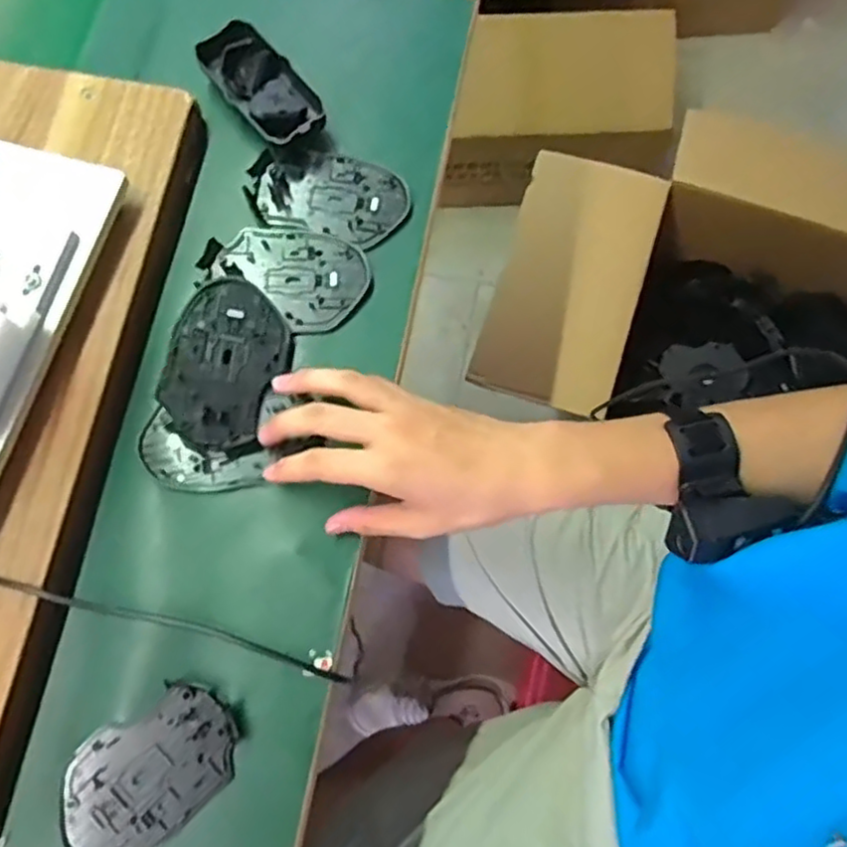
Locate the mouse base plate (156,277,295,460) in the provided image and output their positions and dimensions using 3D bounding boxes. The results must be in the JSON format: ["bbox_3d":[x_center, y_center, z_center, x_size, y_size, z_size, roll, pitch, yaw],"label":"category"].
[{"bbox_3d":[-0.134,-0.039,0.468,0.072,0.019,0.112,16,76,4],"label":"mouse base plate"}]

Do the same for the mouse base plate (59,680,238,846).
[{"bbox_3d":[-0.166,0.212,0.418,0.110,0.008,0.071,-36,79,-9],"label":"mouse base plate"}]

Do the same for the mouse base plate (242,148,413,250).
[{"bbox_3d":[-0.069,-0.170,0.508,0.114,0.007,0.067,17,76,4],"label":"mouse base plate"}]

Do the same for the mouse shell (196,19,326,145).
[{"bbox_3d":[-0.121,-0.254,0.518,0.053,0.022,0.112,-36,79,-9],"label":"mouse shell"}]

